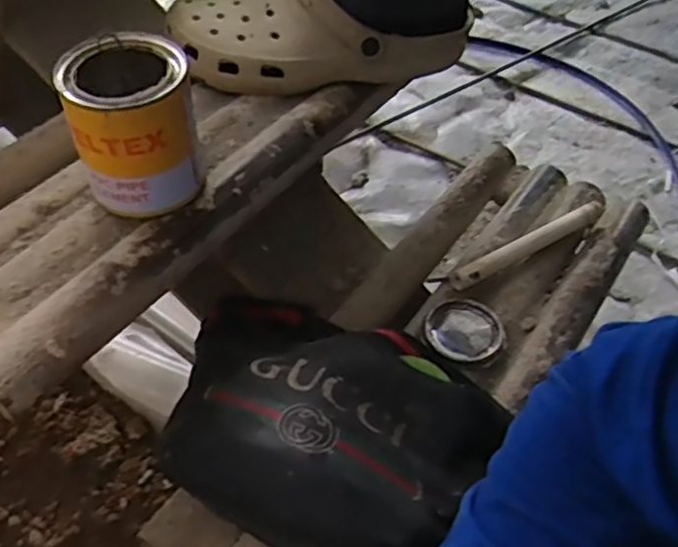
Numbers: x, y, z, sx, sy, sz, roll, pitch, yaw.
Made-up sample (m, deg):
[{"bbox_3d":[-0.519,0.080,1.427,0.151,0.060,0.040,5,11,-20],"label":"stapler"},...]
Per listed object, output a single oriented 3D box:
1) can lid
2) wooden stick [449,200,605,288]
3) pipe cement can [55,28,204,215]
[{"bbox_3d":[0.117,0.054,0.620,0.069,0.007,0.070,1,51,-2],"label":"can lid"},{"bbox_3d":[0.194,-0.034,0.675,0.181,0.020,0.024,-26,57,-22],"label":"wooden stick"},{"bbox_3d":[-0.140,-0.097,0.471,0.079,0.101,0.080,1,51,-2],"label":"pipe cement can"}]

